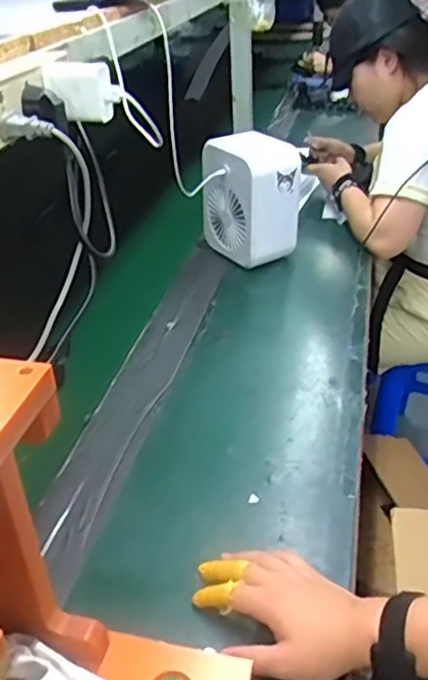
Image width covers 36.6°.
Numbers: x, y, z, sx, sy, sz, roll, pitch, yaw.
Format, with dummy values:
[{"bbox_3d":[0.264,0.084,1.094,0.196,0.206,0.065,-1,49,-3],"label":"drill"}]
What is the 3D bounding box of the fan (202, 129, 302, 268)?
[{"bbox_3d":[0.069,-0.264,1.216,0.125,0.223,0.162,-21,36,-24],"label":"fan"}]

